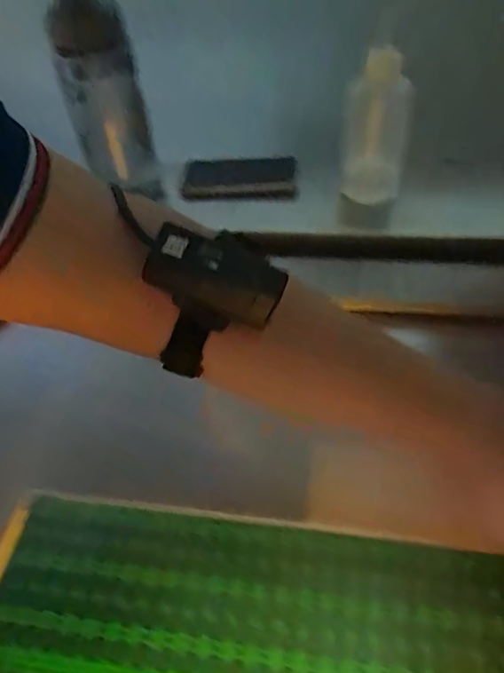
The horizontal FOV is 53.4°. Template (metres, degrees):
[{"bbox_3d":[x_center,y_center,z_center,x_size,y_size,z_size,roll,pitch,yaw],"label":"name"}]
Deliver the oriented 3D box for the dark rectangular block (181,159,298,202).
[{"bbox_3d":[-0.016,-0.207,0.667,0.148,0.034,0.061,1,47,6],"label":"dark rectangular block"}]

